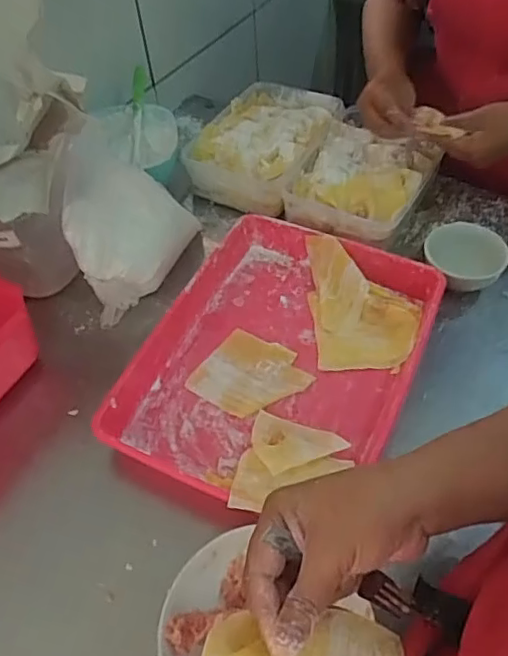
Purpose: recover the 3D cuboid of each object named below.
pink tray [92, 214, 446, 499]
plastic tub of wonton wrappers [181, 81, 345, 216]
[{"bbox_3d":[0.032,0.029,0.675,0.278,0.051,0.352,17,55,15],"label":"pink tray"},{"bbox_3d":[0.013,-0.277,0.892,0.172,0.058,0.225,24,57,20],"label":"plastic tub of wonton wrappers"}]

